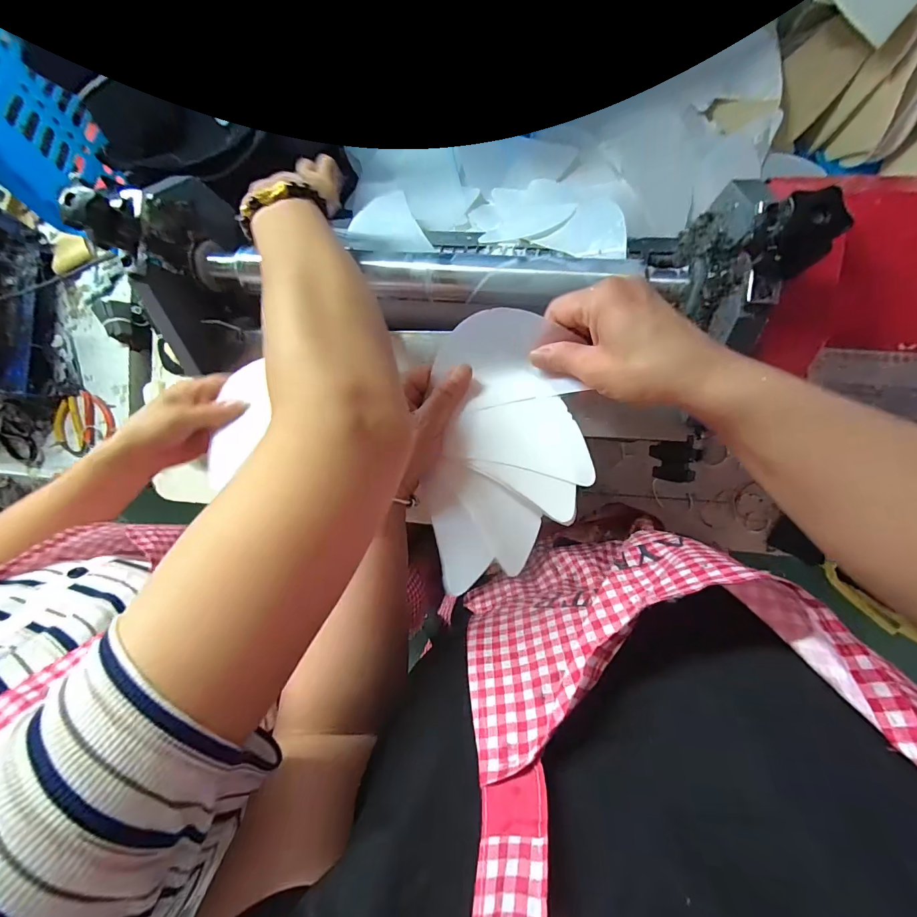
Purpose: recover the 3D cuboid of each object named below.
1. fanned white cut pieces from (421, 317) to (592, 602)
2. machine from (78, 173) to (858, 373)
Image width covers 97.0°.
[{"bbox_3d":[0.036,-0.004,0.318,0.117,0.034,0.215,5,92,6],"label":"fanned white cut pieces"},{"bbox_3d":[-0.015,-0.174,0.354,0.563,0.194,0.182,1,91,6],"label":"machine"}]

